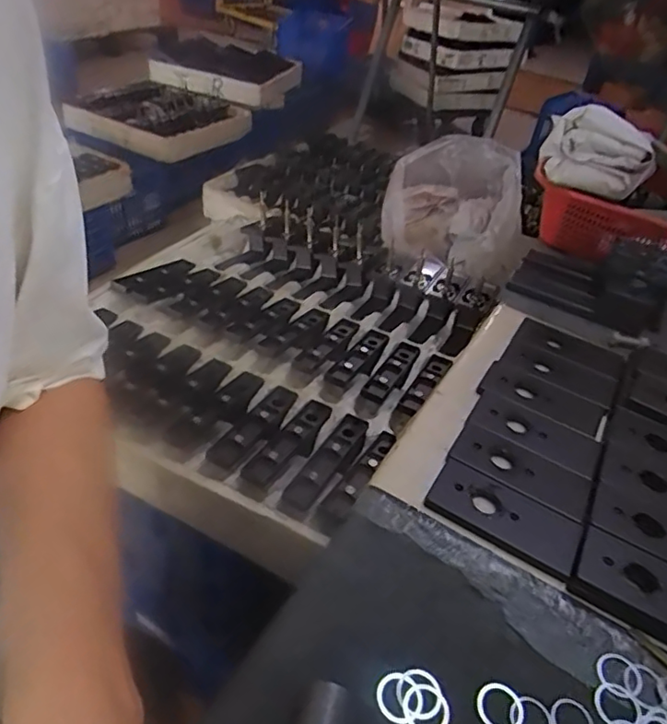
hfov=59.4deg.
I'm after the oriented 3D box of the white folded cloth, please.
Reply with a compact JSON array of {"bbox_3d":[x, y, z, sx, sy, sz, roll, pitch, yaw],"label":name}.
[{"bbox_3d":[0.315,-0.251,0.698,0.125,0.075,0.068,20,40,15],"label":"white folded cloth"}]

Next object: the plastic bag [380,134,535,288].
[{"bbox_3d":[0.252,-0.327,1.225,0.290,0.205,0.314,7,38,0],"label":"plastic bag"}]

